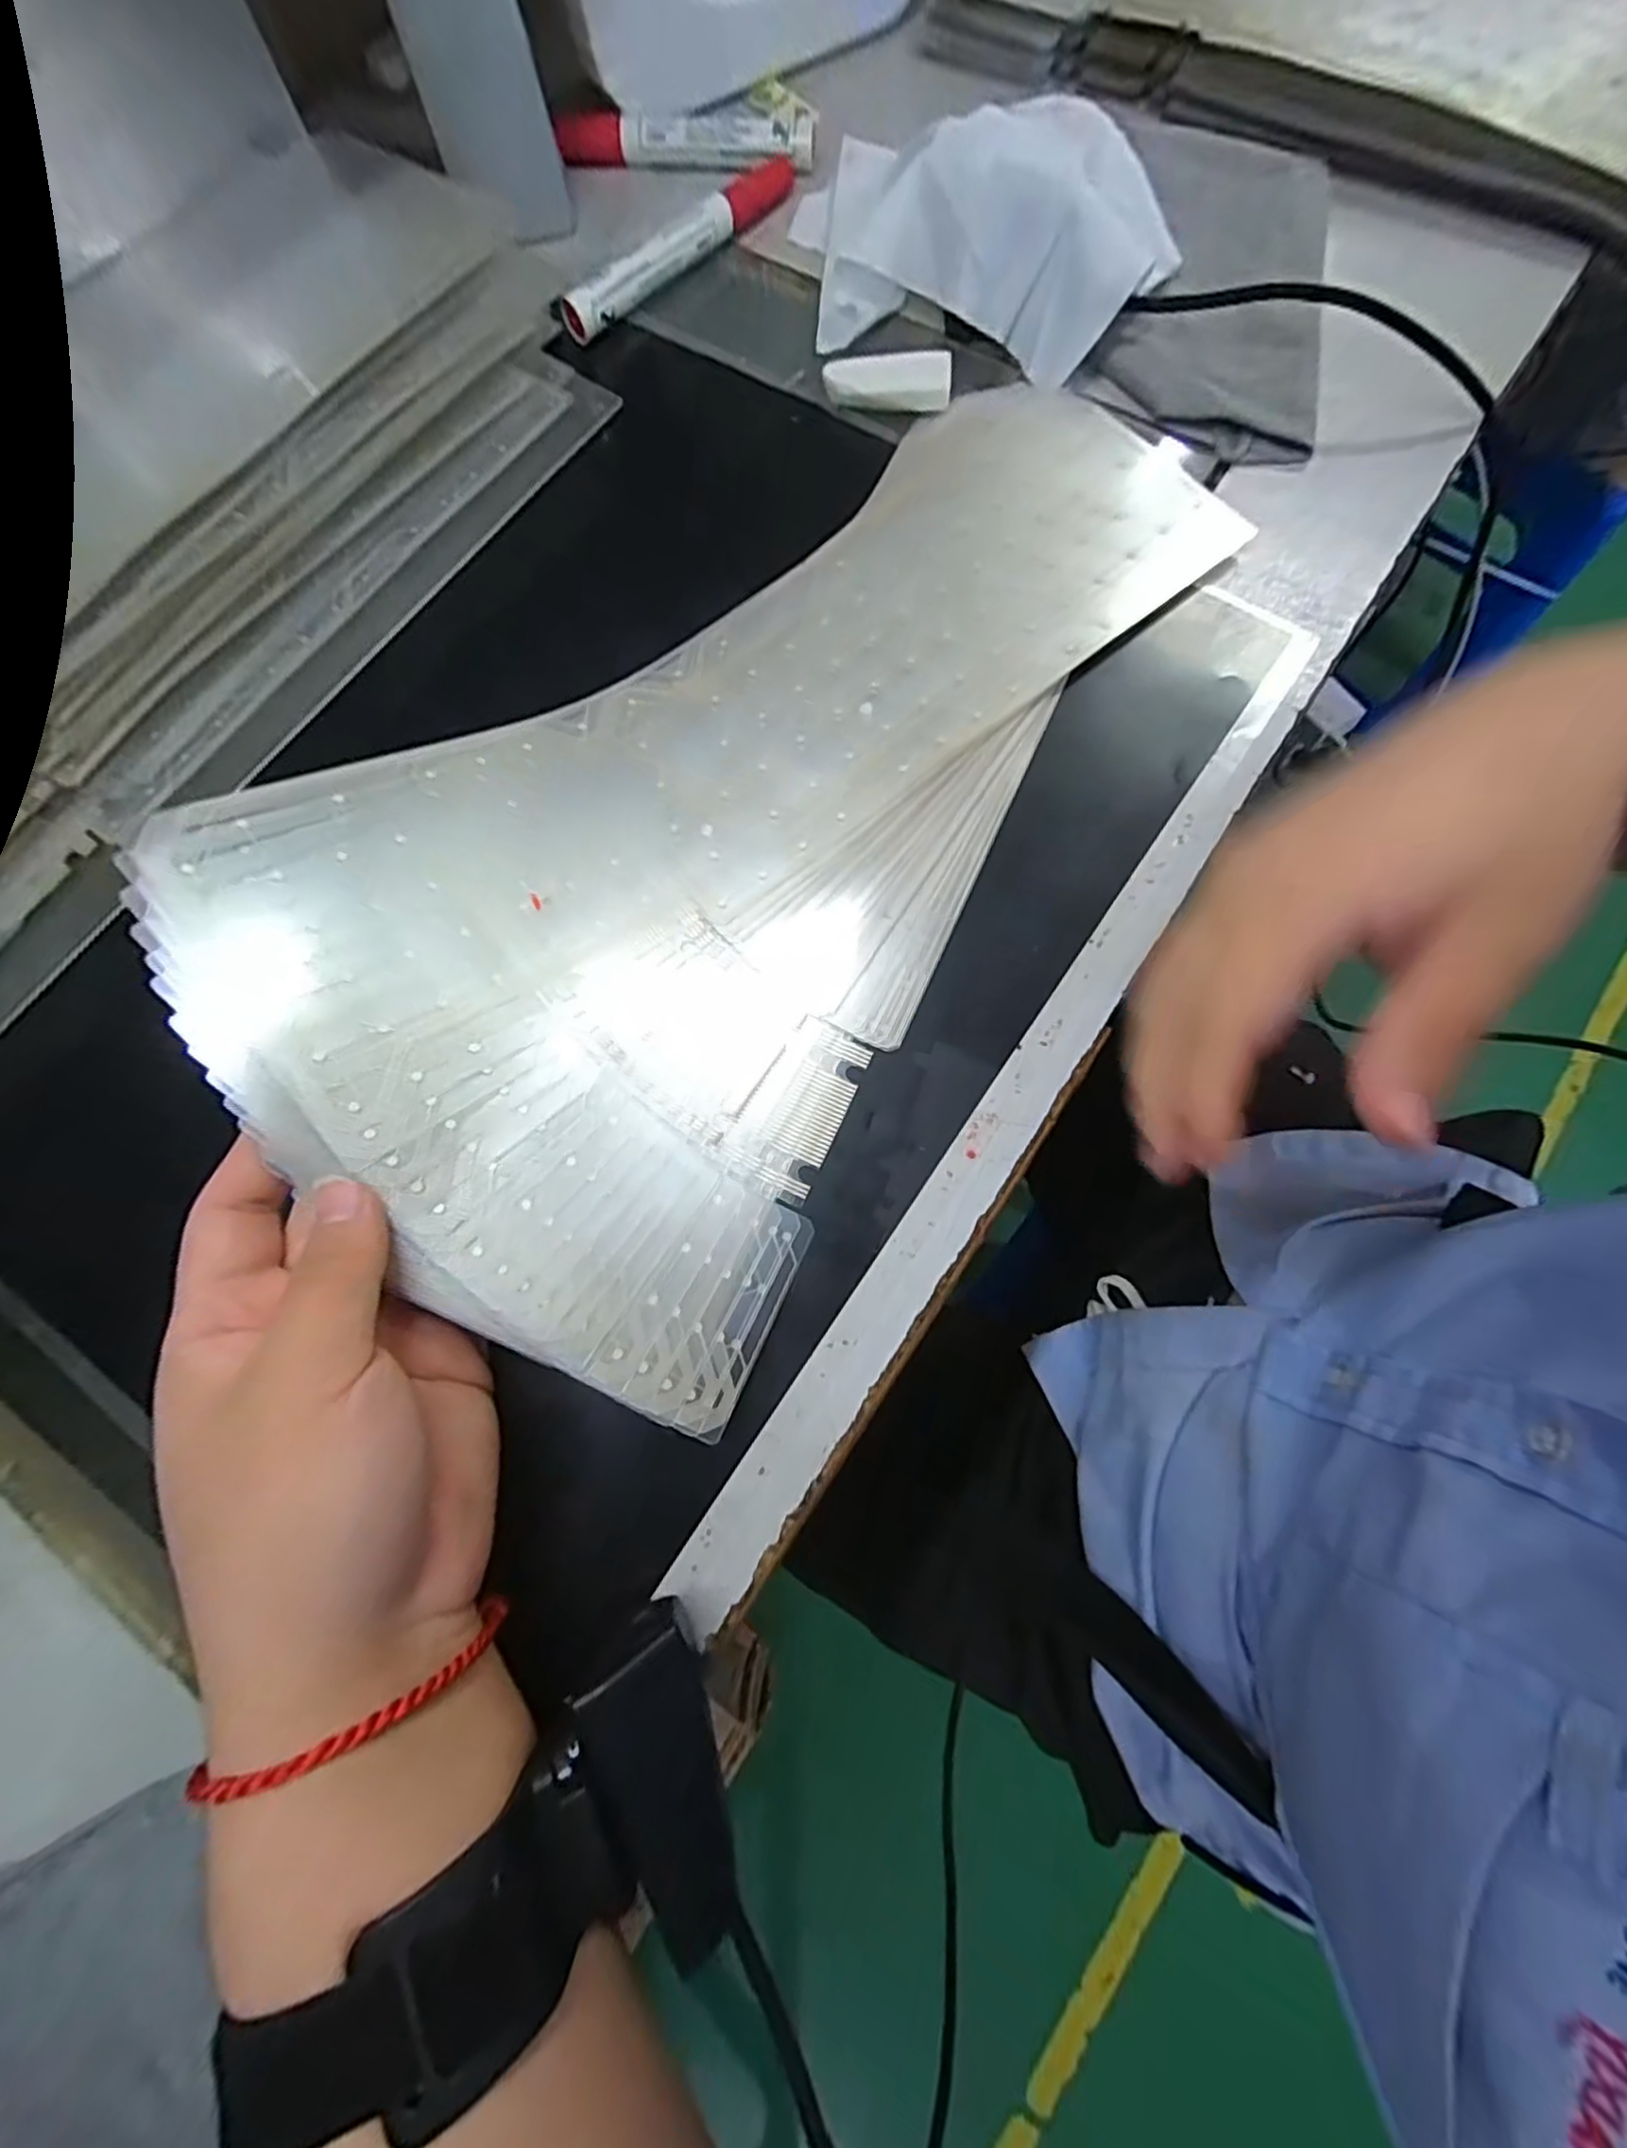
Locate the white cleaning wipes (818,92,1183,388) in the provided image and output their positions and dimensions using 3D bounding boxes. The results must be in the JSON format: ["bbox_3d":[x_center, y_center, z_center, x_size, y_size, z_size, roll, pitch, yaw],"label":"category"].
[{"bbox_3d":[0.081,-0.379,0.310,0.152,0.044,0.122,8,76,3],"label":"white cleaning wipes"}]

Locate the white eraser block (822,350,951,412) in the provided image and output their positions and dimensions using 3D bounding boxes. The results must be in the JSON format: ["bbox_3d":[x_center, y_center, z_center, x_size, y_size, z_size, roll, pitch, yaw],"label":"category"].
[{"bbox_3d":[0.033,-0.307,0.315,0.055,0.009,0.021,6,76,3],"label":"white eraser block"}]

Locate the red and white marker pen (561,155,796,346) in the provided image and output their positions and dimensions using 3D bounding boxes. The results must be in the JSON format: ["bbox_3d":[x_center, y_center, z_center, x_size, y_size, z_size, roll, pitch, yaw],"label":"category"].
[{"bbox_3d":[-0.063,-0.401,0.342,0.020,0.015,0.140,39,80,10],"label":"red and white marker pen"}]

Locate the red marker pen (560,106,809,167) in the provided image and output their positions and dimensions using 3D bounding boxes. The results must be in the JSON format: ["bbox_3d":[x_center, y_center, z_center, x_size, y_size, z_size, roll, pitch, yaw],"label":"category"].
[{"bbox_3d":[-0.064,-0.468,0.355,0.127,0.017,0.022,8,76,3],"label":"red marker pen"}]

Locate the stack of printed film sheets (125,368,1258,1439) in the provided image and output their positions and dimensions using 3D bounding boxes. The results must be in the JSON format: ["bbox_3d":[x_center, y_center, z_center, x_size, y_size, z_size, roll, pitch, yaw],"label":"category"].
[{"bbox_3d":[-0.011,-0.126,0.259,0.218,0.067,0.434,33,79,9],"label":"stack of printed film sheets"}]

